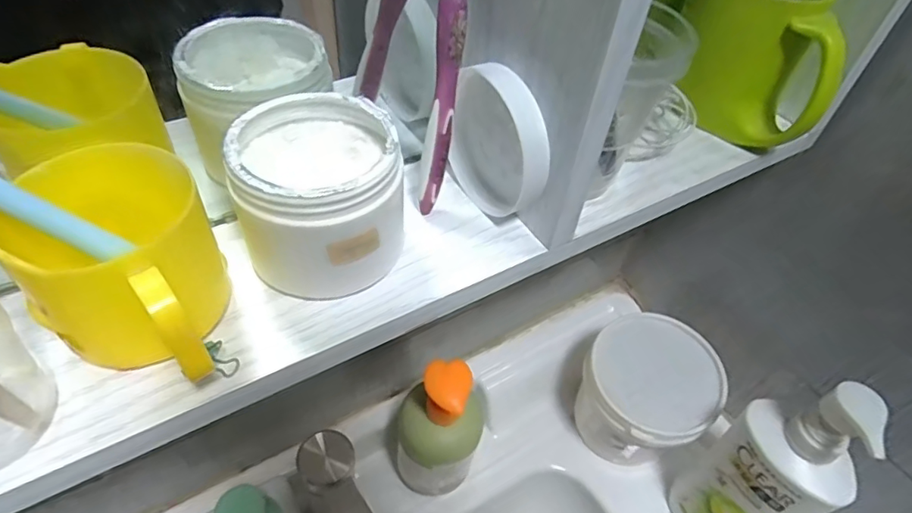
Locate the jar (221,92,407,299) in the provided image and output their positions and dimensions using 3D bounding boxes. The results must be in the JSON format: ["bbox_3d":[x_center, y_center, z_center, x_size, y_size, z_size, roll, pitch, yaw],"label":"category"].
[{"bbox_3d":[-0.063,-0.029,0.270,0.072,0.069,0.074,3,49,-3],"label":"jar"}]

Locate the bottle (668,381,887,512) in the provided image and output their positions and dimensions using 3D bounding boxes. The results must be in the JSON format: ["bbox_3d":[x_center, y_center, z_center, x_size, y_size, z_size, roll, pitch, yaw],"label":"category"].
[{"bbox_3d":[0.255,0.183,0.463,0.051,0.250,0.086,-27,56,-26],"label":"bottle"}]

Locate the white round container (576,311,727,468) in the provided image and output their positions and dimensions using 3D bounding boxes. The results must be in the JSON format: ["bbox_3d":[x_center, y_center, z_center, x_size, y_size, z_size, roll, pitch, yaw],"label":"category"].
[{"bbox_3d":[0.186,0.148,0.571,0.121,0.129,0.120,3,49,-3],"label":"white round container"}]

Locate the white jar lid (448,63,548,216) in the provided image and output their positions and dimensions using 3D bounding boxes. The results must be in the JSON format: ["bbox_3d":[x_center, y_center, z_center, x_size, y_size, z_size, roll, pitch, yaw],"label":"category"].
[{"bbox_3d":[0.019,-0.063,0.299,0.019,0.079,0.081,-16,52,-19],"label":"white jar lid"}]

